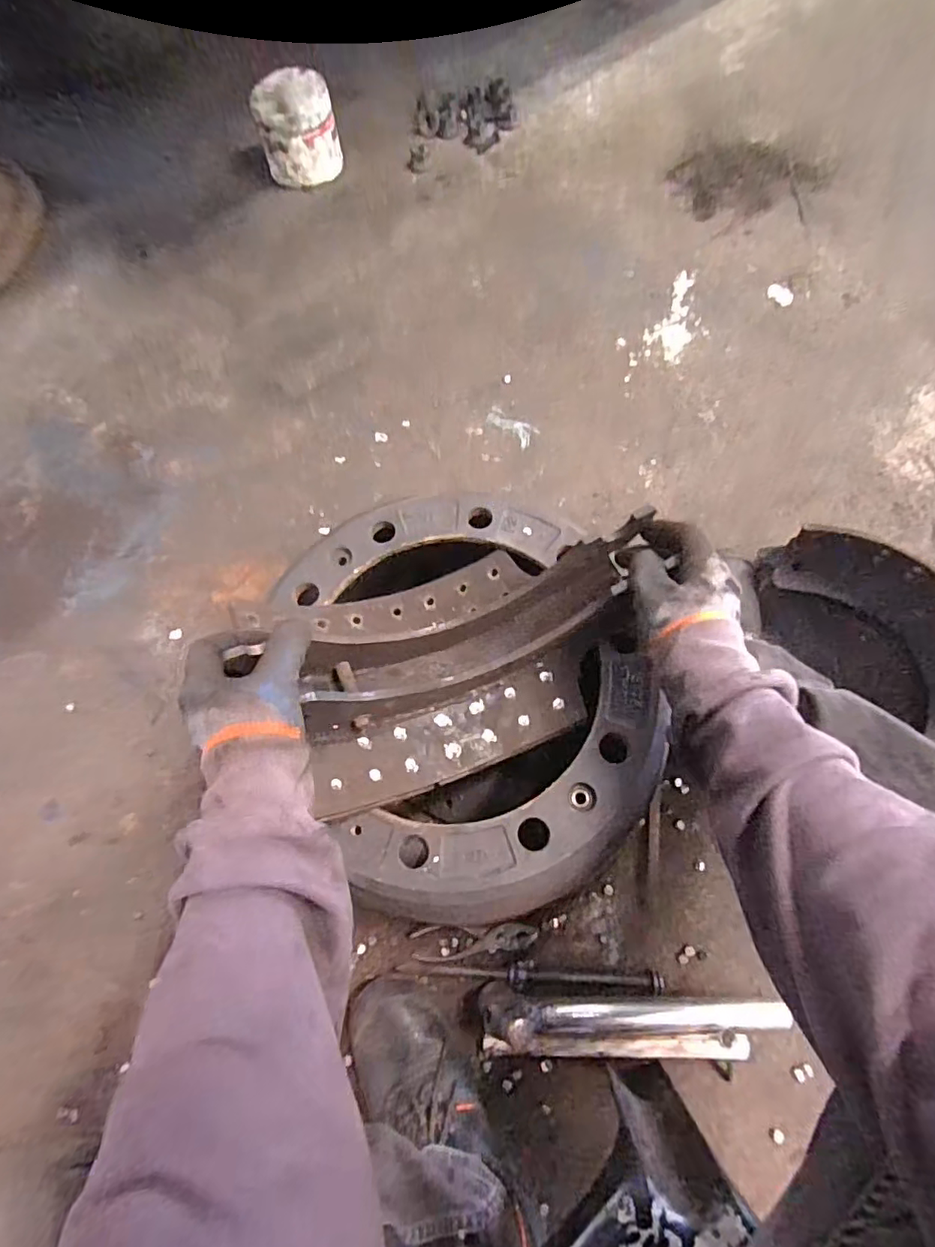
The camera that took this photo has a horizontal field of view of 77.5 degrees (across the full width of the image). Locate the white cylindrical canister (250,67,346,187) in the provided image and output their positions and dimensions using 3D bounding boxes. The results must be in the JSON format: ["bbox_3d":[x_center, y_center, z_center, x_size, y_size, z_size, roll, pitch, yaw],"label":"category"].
[{"bbox_3d":[-0.349,-1.028,1.208,0.150,0.129,0.158,-1,68,2],"label":"white cylindrical canister"}]

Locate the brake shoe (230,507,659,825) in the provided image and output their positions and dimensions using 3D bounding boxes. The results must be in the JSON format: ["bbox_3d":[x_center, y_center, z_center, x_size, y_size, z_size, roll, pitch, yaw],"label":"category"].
[{"bbox_3d":[0.000,0.018,0.526,0.315,0.125,0.193,-22,69,-6],"label":"brake shoe"}]

